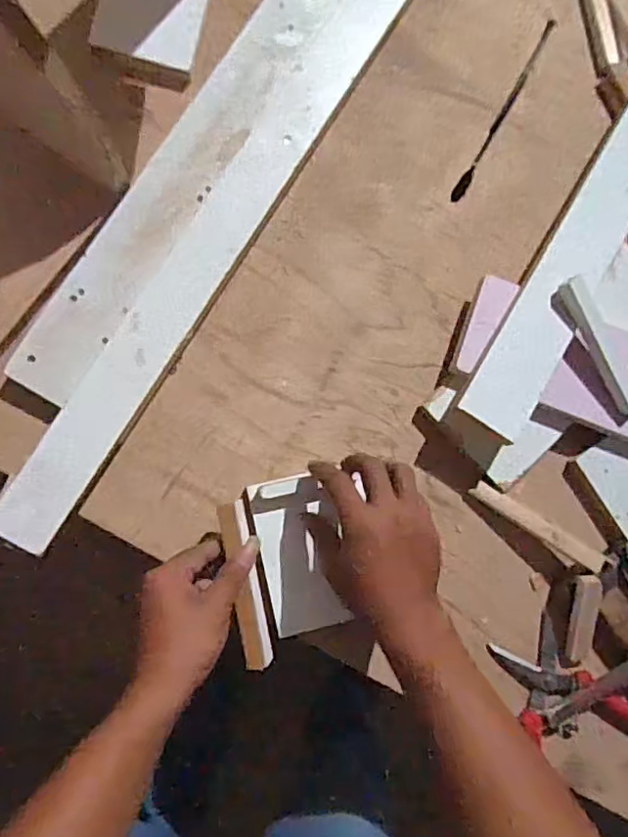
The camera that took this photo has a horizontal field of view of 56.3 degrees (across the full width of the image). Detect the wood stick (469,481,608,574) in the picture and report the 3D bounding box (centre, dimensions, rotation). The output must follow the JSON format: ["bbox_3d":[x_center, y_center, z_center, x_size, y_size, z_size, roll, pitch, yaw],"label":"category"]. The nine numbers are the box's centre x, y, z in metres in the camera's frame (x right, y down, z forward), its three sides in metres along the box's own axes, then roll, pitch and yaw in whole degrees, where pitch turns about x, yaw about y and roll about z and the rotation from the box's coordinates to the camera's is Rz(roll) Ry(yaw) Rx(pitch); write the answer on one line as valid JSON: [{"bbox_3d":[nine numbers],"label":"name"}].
[{"bbox_3d":[0.218,0.104,0.568,0.138,0.010,0.019,33,85,12],"label":"wood stick"}]

